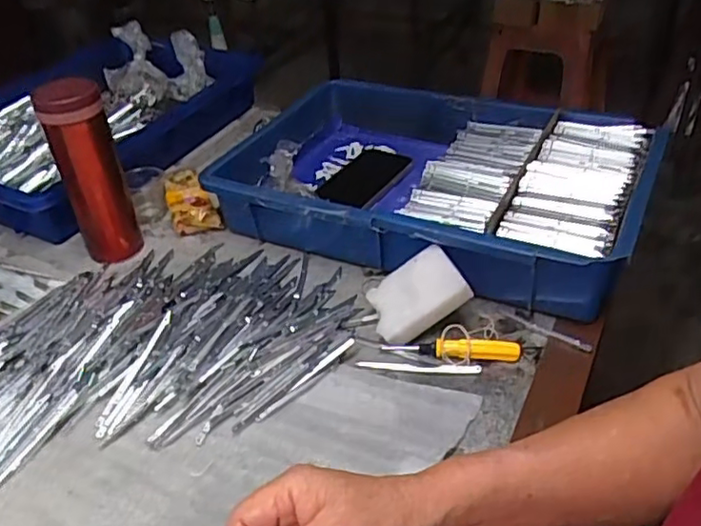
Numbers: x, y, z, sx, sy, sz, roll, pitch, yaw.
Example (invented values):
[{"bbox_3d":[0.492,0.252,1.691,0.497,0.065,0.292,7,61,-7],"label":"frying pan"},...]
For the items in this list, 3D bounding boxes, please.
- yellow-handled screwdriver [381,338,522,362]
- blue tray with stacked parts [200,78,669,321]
[{"bbox_3d":[0.087,0.072,0.540,0.115,0.015,0.018,0,37,6],"label":"yellow-handled screwdriver"},{"bbox_3d":[0.095,-0.097,0.707,0.426,0.104,0.301,15,41,24],"label":"blue tray with stacked parts"}]

